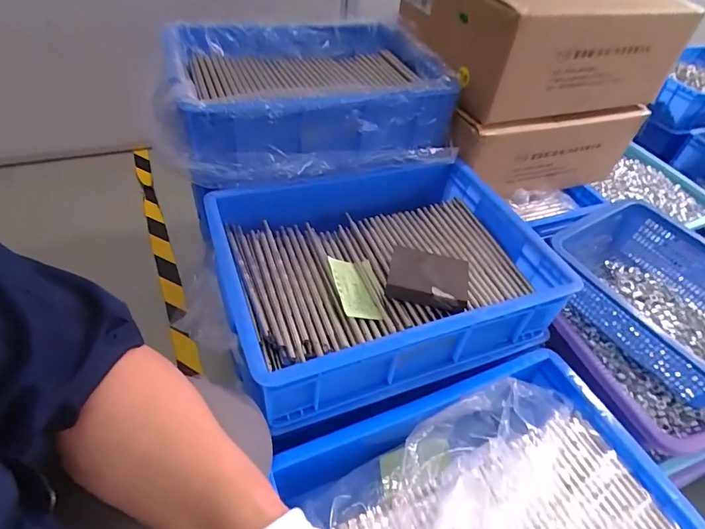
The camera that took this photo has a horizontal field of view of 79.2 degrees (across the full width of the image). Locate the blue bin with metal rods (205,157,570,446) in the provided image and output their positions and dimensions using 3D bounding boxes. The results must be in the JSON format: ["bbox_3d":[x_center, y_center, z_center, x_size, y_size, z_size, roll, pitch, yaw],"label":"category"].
[{"bbox_3d":[0.040,0.008,0.578,0.399,0.112,0.306,-12,48,-18],"label":"blue bin with metal rods"}]

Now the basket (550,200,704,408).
[{"bbox_3d":[0.468,0.048,0.628,0.224,0.095,0.306,-24,53,-27],"label":"basket"}]

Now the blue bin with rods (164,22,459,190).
[{"bbox_3d":[-0.069,-0.290,0.698,0.415,0.113,0.350,-8,47,-15],"label":"blue bin with rods"}]

